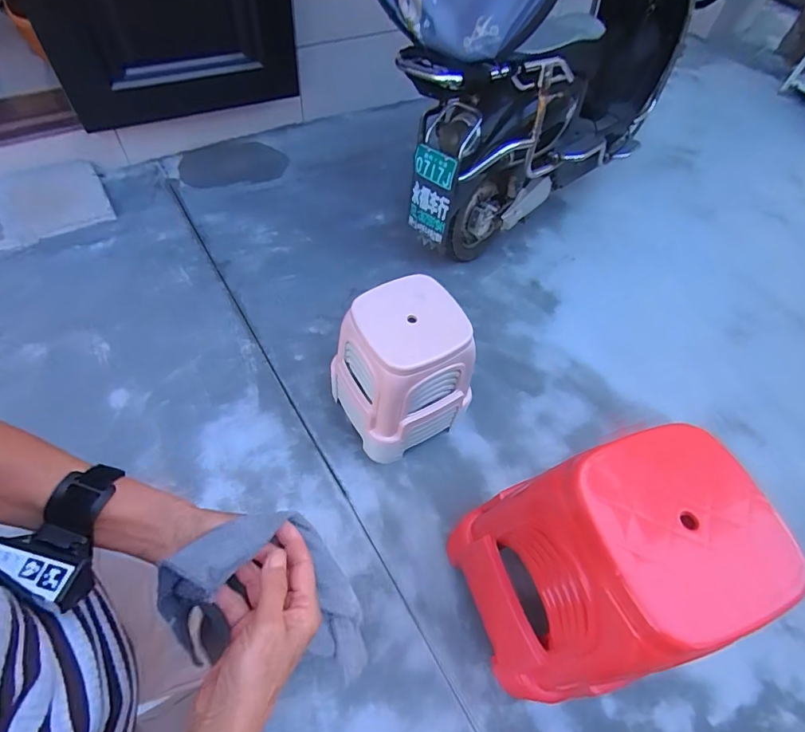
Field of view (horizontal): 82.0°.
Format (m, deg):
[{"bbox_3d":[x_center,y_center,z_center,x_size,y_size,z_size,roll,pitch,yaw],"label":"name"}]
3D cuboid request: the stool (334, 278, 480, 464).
[{"bbox_3d":[-0.008,0.026,1.248,0.289,0.430,0.295,-30,65,-21],"label":"stool"}]

